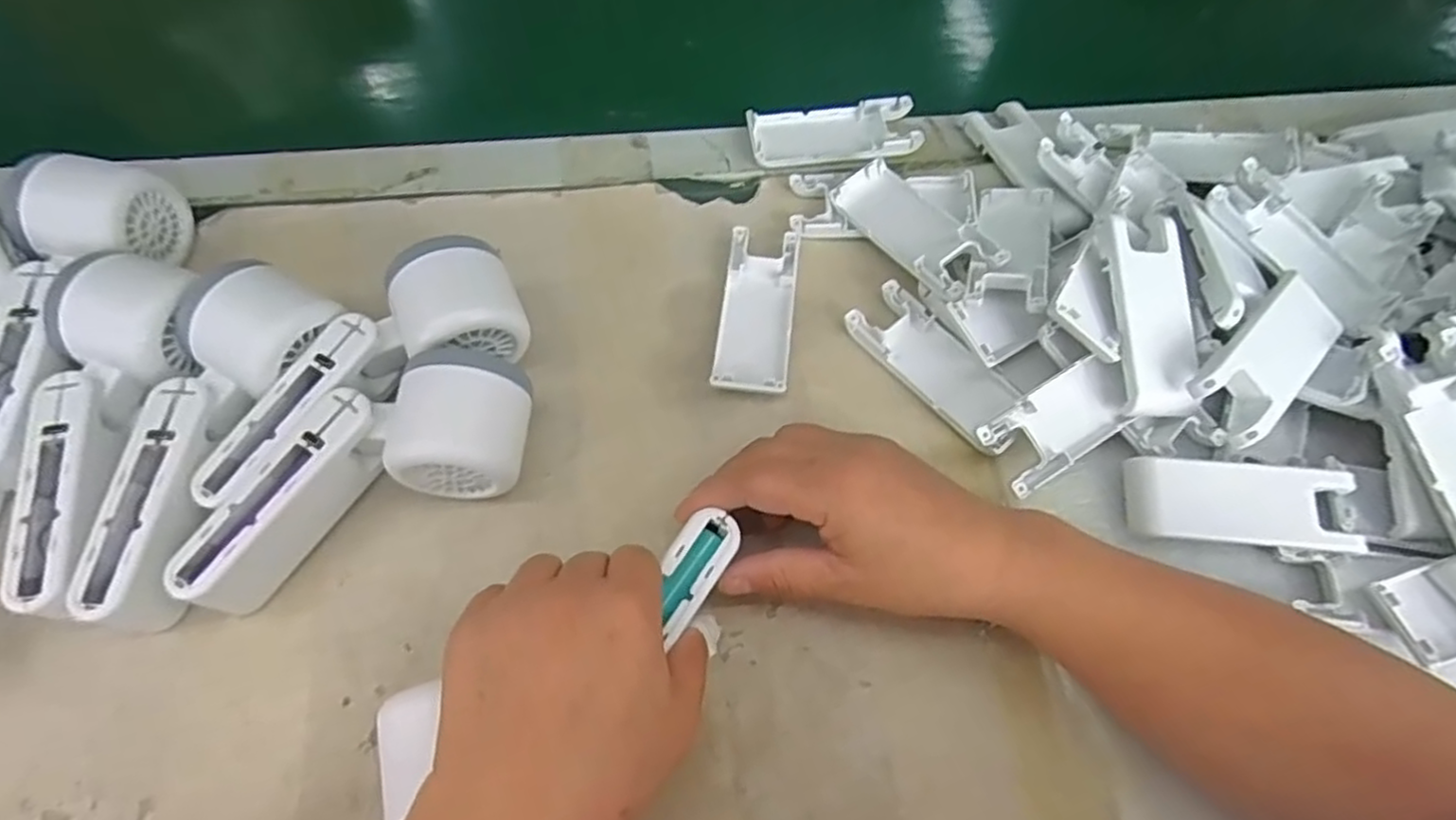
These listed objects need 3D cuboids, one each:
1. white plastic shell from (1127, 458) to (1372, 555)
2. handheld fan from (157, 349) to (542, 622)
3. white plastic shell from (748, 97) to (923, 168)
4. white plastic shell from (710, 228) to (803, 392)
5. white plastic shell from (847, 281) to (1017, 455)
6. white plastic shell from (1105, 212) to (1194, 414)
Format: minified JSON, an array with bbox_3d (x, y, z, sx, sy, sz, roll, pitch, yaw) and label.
[{"bbox_3d":[0.246,0.045,0.341,0.100,0.016,0.039,6,88,4],"label":"white plastic shell"},{"bbox_3d":[-0.162,0.028,0.322,0.158,0.049,0.070,-30,70,-15],"label":"handheld fan"},{"bbox_3d":[0.066,-0.173,0.444,0.103,0.011,0.048,-6,64,-6],"label":"white plastic shell"},{"bbox_3d":[0.017,-0.053,0.387,0.038,0.013,0.104,7,64,0],"label":"white plastic shell"},{"bbox_3d":[0.110,-0.024,0.370,0.043,0.018,0.102,-35,70,-18],"label":"white plastic shell"},{"bbox_3d":[0.208,-0.047,0.348,0.039,0.017,0.098,-1,79,-3],"label":"white plastic shell"}]

